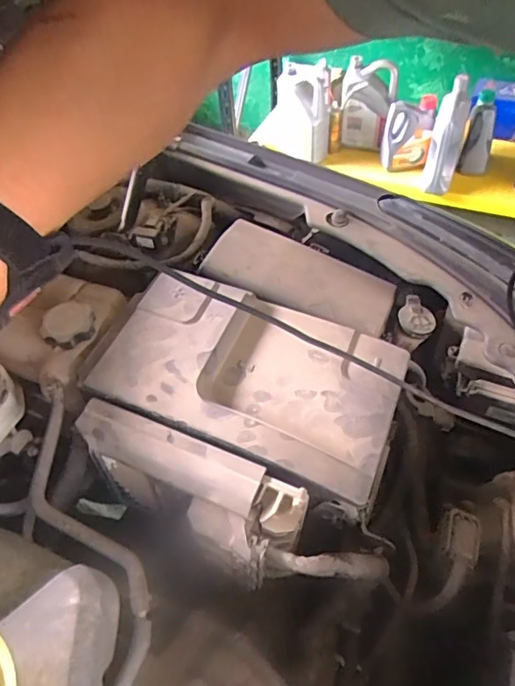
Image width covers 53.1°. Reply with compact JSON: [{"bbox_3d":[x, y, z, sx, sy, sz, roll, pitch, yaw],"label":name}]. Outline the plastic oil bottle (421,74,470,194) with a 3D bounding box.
[{"bbox_3d":[0.602,-0.650,1.632,0.092,0.324,0.124,16,52,18],"label":"plastic oil bottle"}]

